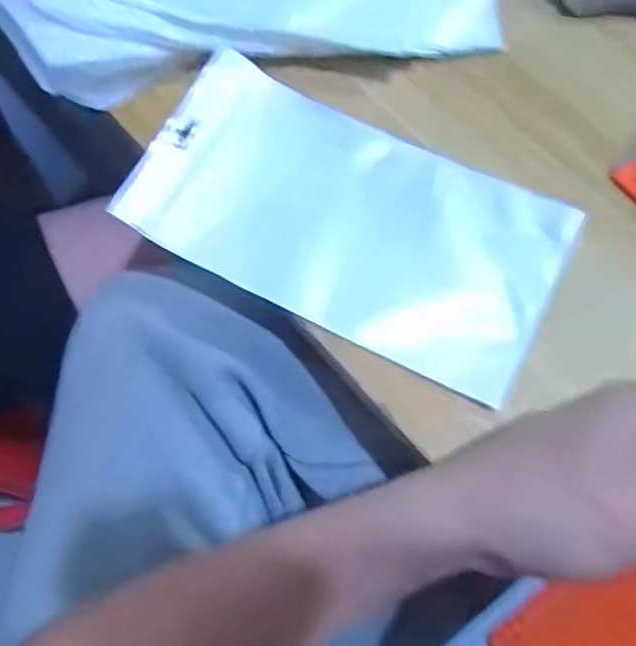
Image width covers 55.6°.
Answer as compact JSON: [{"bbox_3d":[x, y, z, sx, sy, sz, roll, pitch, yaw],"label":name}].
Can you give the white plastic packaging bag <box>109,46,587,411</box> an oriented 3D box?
[{"bbox_3d":[0.019,-0.061,0.349,0.236,0.030,0.129,25,73,10],"label":"white plastic packaging bag"}]

